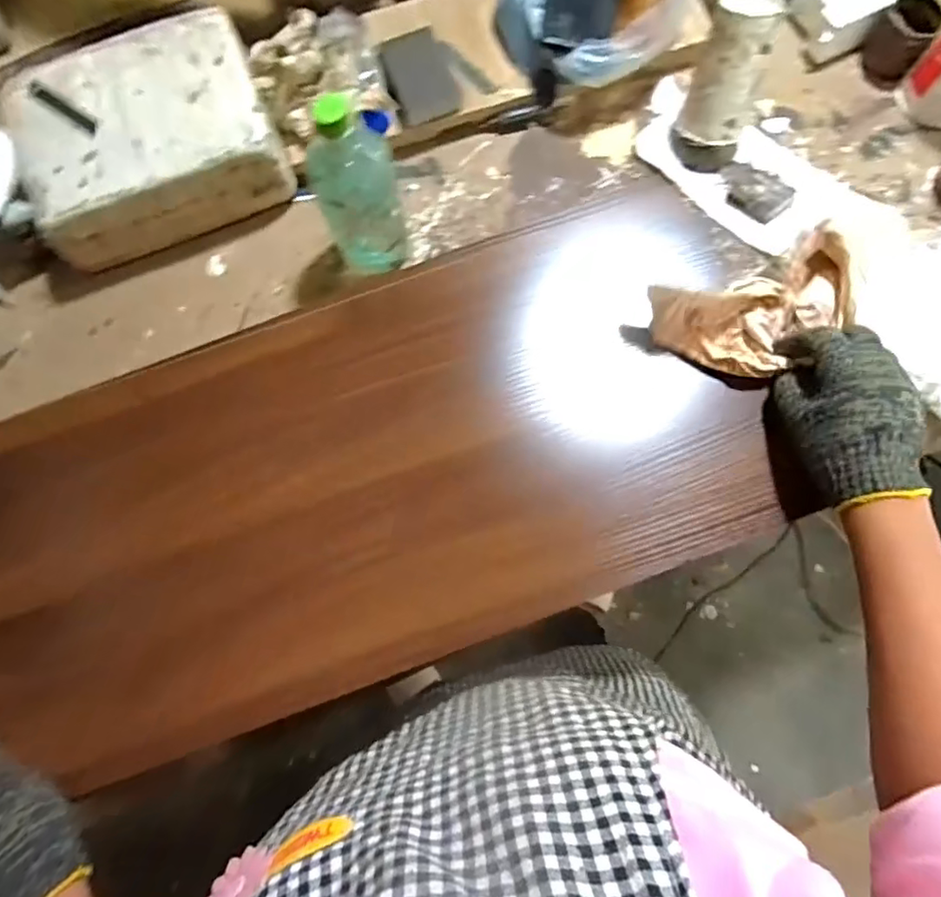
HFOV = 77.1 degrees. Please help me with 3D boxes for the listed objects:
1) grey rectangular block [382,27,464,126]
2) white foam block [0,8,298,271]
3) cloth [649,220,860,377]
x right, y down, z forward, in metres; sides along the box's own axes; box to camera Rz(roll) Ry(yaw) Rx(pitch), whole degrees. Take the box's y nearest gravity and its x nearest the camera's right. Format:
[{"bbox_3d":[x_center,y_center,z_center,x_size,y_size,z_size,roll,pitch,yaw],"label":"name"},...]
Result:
[{"bbox_3d":[-0.055,-0.416,0.656,0.068,0.023,0.095,-18,80,-2],"label":"grey rectangular block"},{"bbox_3d":[-0.345,-0.337,0.637,0.258,0.084,0.192,-22,80,-3],"label":"white foam block"},{"bbox_3d":[0.241,-0.114,0.489,0.173,0.051,0.095,-22,80,-3],"label":"cloth"}]

